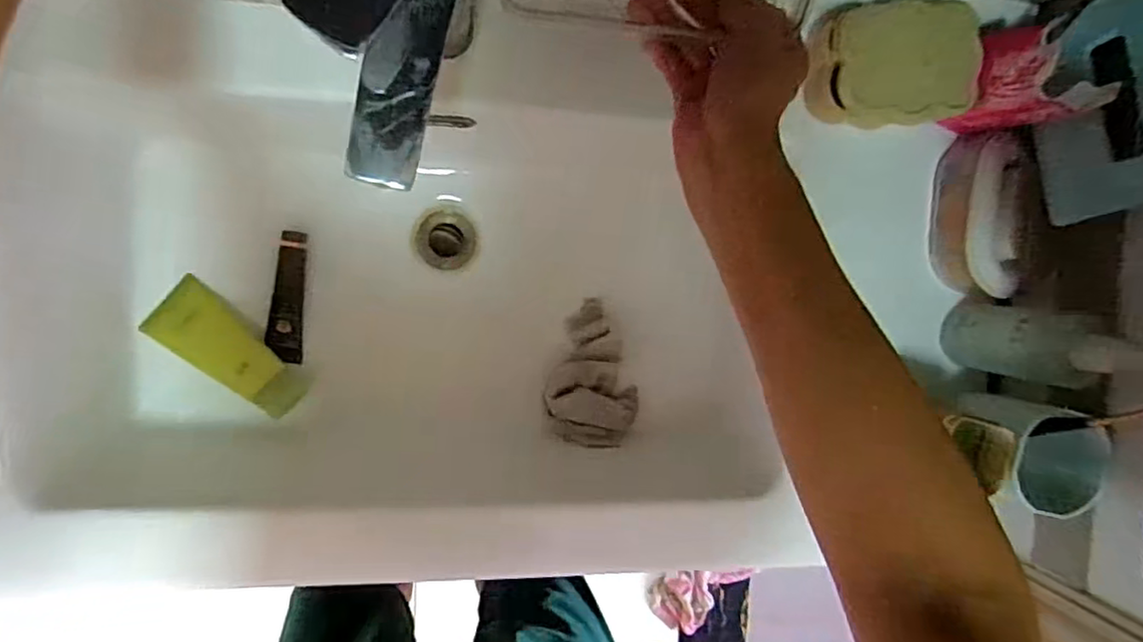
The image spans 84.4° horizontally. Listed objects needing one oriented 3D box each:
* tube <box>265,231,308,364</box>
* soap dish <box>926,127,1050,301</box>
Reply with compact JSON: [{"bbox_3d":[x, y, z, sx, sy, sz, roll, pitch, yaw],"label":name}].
[{"bbox_3d":[-0.276,-0.023,0.613,0.030,0.013,0.125,6,91,-8],"label":"tube"},{"bbox_3d":[0.351,-0.088,0.531,0.056,0.066,0.133,1,94,-9],"label":"soap dish"}]

